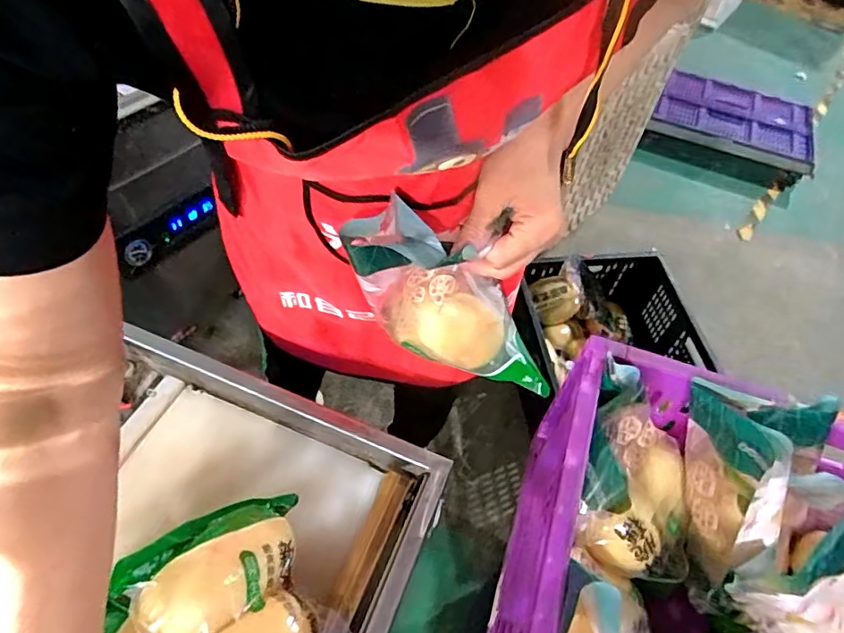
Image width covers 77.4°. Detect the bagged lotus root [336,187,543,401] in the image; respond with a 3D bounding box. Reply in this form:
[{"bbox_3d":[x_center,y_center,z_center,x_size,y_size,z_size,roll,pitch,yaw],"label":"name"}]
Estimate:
[{"bbox_3d":[0.025,-0.003,0.484,0.117,0.259,0.054,-20,49,26],"label":"bagged lotus root"}]

